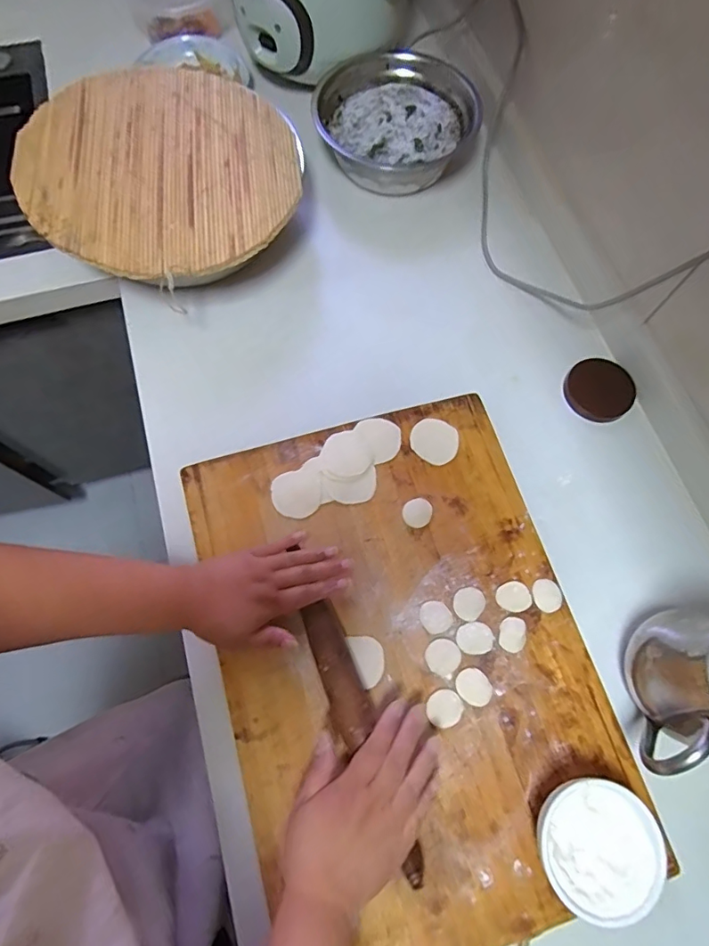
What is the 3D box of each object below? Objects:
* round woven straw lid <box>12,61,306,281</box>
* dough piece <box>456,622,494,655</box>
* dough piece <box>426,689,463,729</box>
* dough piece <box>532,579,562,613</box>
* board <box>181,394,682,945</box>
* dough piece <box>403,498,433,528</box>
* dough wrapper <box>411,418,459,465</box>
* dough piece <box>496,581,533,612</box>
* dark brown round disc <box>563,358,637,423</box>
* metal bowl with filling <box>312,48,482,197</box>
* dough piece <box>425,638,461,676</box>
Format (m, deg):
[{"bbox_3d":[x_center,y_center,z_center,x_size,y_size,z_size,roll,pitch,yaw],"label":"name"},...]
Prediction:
[{"bbox_3d":[-0.235,-0.373,0.595,0.308,0.017,0.340,-31,73,-9],"label":"round woven straw lid"},{"bbox_3d":[0.120,0.164,0.490,0.036,0.006,0.029,1,70,-1],"label":"dough piece"},{"bbox_3d":[0.086,0.226,0.474,0.034,0.008,0.031,-29,73,-11],"label":"dough piece"},{"bbox_3d":[0.197,0.126,0.507,0.028,0.004,0.033,-20,71,-8],"label":"dough piece"},{"bbox_3d":[0.050,0.179,0.506,0.350,0.046,0.488,-16,71,-4],"label":"board"},{"bbox_3d":[0.068,0.044,0.535,0.032,0.007,0.030,0,70,-1],"label":"dough piece"},{"bbox_3d":[0.092,-0.037,0.566,0.053,0.004,0.051,0,70,-1],"label":"dough wrapper"},{"bbox_3d":[0.163,0.127,0.508,0.035,0.004,0.029,-10,70,-5],"label":"dough piece"},{"bbox_3d":[0.303,-0.103,0.613,0.080,0.012,0.078,-4,71,0],"label":"dark brown round disc"},{"bbox_3d":[0.056,-0.501,0.714,0.201,0.083,0.213,0,71,1],"label":"metal bowl with filling"},{"bbox_3d":[0.087,0.181,0.487,0.033,0.008,0.031,-30,73,-12],"label":"dough piece"}]

